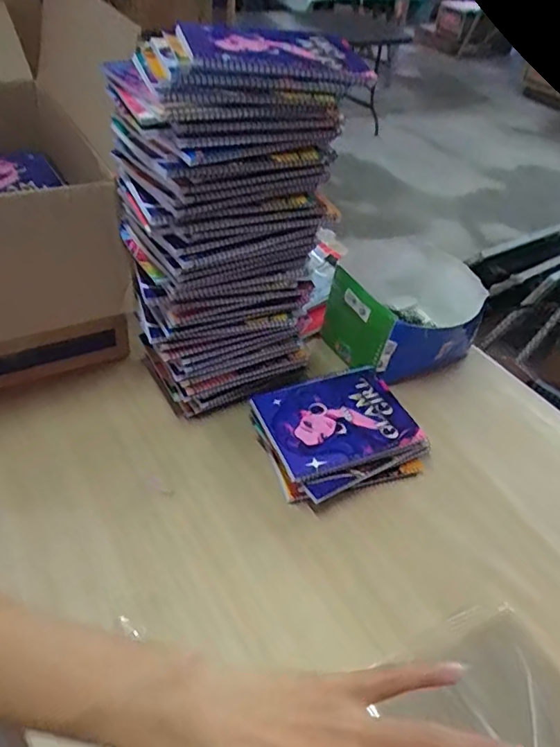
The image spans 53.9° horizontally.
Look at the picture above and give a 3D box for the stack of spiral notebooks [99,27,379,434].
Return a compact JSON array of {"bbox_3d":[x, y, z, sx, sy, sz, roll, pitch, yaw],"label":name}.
[{"bbox_3d":[-0.066,-0.167,0.718,0.248,0.446,0.158,-20,49,-27],"label":"stack of spiral notebooks"}]

